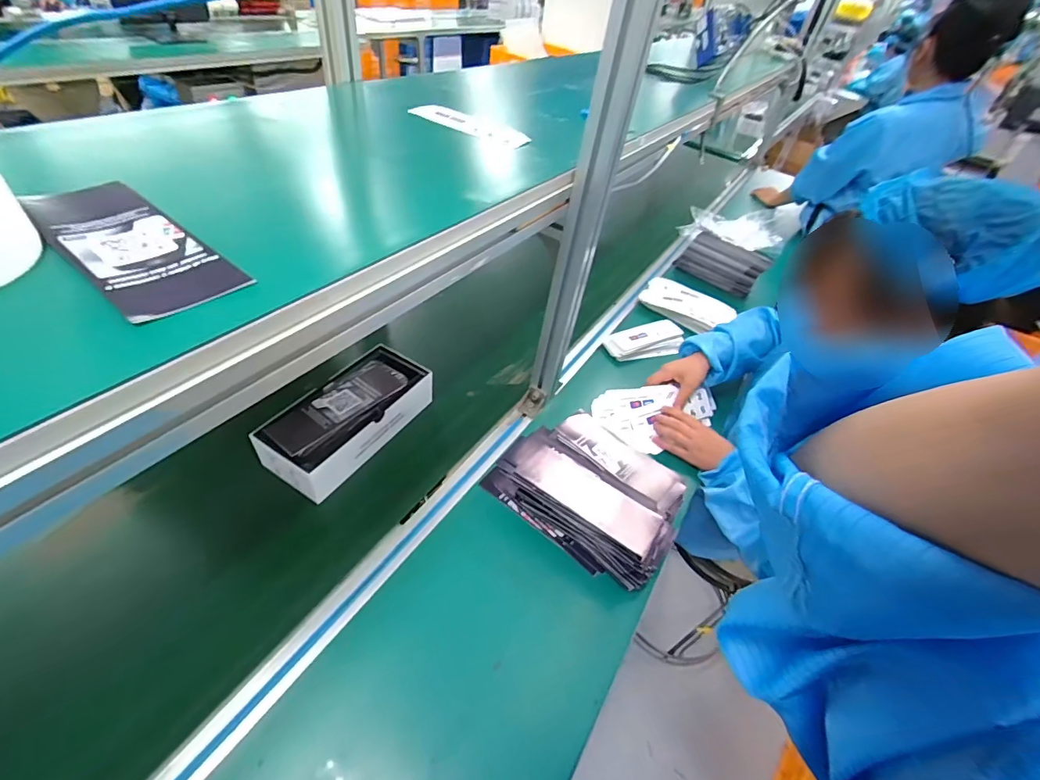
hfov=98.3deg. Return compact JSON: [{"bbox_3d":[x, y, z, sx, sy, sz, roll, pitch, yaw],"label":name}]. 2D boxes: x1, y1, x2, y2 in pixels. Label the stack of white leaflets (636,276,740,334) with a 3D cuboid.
[{"bbox_3d":[0.420,-0.217,1.147,0.217,0.032,0.132,29,50,21],"label":"stack of white leaflets"}]

